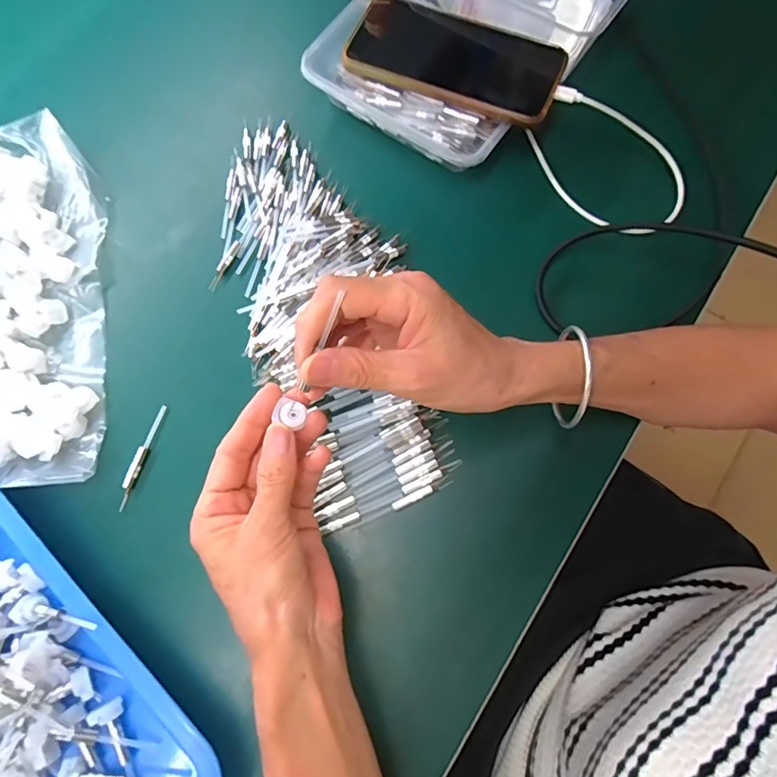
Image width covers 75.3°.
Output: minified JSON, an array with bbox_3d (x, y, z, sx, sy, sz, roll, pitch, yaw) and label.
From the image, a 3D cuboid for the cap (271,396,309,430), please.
[{"bbox_3d":[-0.053,0.013,0.277,0.016,0.004,0.015,35,77,9],"label":"cap"}]

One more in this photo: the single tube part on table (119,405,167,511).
[{"bbox_3d":[-0.170,0.046,0.346,0.007,0.004,0.073,19,75,5],"label":"single tube part on table"}]

